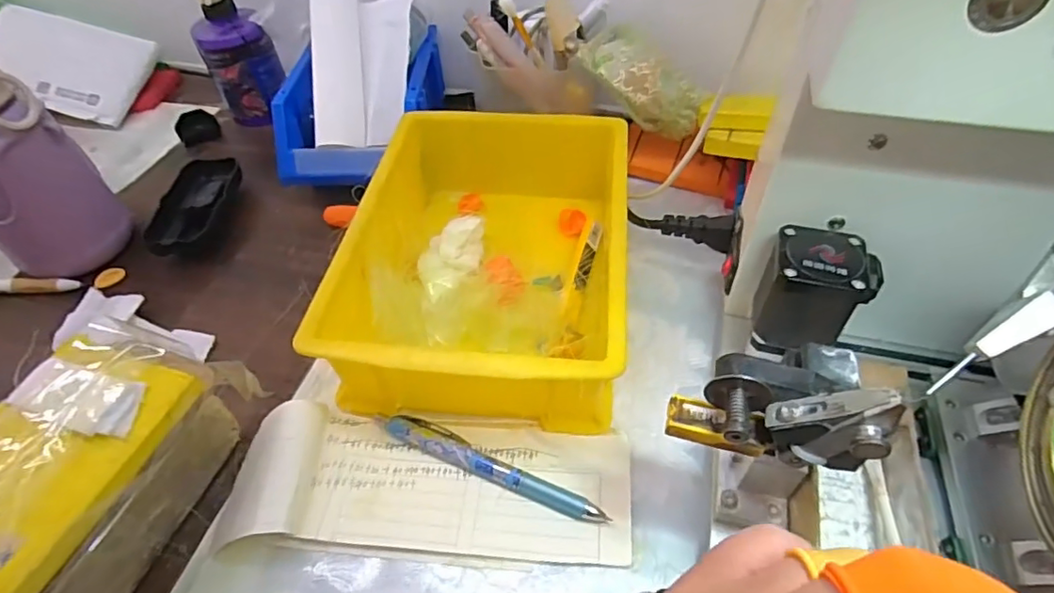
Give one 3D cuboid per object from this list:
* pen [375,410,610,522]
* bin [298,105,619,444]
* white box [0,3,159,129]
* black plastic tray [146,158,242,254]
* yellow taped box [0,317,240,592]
[{"bbox_3d":[-0.024,0.095,0.323,0.141,0.011,0.017,20,53,20],"label":"pen"},{"bbox_3d":[-0.021,-0.037,0.395,0.171,0.072,0.245,4,49,7],"label":"bin"},{"bbox_3d":[-0.499,-0.248,0.610,0.168,0.017,0.109,16,77,1],"label":"white box"},{"bbox_3d":[-0.281,-0.082,0.491,0.056,0.022,0.125,-1,49,3],"label":"black plastic tray"},{"bbox_3d":[-0.216,0.102,0.273,0.076,0.098,0.174,12,51,14],"label":"yellow taped box"}]

